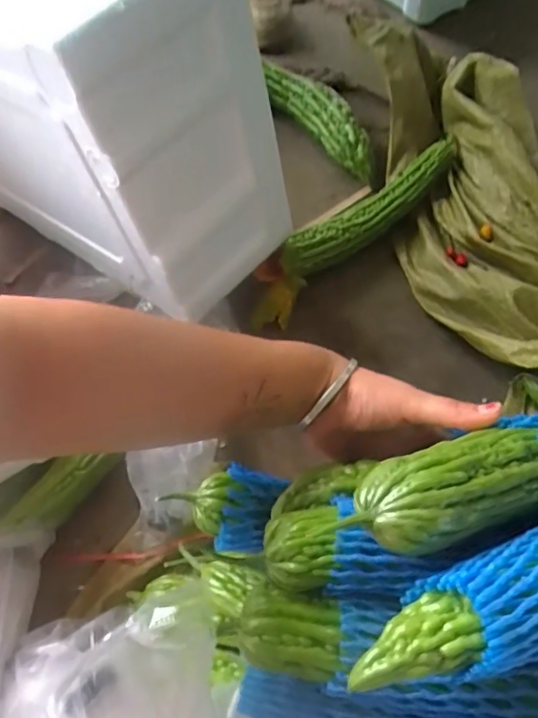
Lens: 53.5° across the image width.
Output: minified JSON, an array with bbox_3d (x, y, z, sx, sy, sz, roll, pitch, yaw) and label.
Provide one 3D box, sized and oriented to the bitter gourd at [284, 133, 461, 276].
[{"bbox_3d":[0.119,-0.168,0.606,0.249,0.042,0.042,-36,66,-15],"label":"bitter gourd"}]

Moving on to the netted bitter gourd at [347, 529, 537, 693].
[{"bbox_3d":[0.162,0.118,0.287,0.267,0.049,0.055,-9,60,-25],"label":"netted bitter gourd"}]

